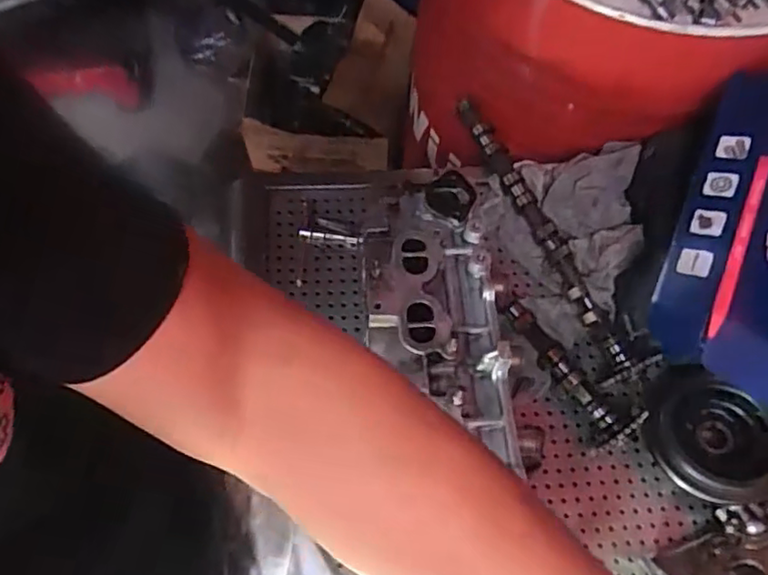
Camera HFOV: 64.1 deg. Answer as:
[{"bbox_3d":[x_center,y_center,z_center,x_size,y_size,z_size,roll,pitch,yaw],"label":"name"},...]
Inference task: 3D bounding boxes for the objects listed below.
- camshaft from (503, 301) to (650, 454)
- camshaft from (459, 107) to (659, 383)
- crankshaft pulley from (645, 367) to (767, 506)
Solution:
[{"bbox_3d":[0.206,0.104,0.722,0.059,0.065,0.234,-39,74,-17],"label":"camshaft"},{"bbox_3d":[0.205,-0.071,0.789,0.054,0.051,0.424,-21,70,-11],"label":"camshaft"},{"bbox_3d":[0.363,0.170,0.682,0.155,0.038,0.121,29,75,33],"label":"crankshaft pulley"}]

